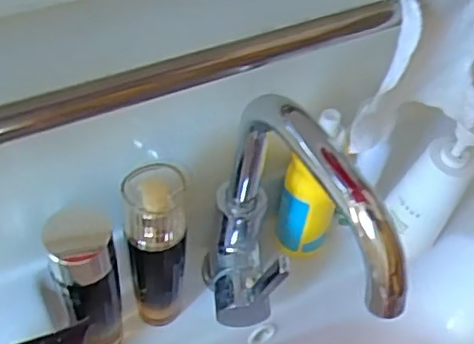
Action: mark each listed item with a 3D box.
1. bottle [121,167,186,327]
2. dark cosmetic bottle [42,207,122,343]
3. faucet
[{"bbox_3d":[-0.061,0.064,0.476,0.044,0.164,0.048,2,48,-2],"label":"bottle"},{"bbox_3d":[-0.109,0.087,0.453,0.043,0.152,0.032,-17,51,-18],"label":"dark cosmetic bottle"},{"bbox_3d":[0.030,0.052,0.419,0.064,0.197,0.175,-21,53,-21],"label":"faucet"}]

